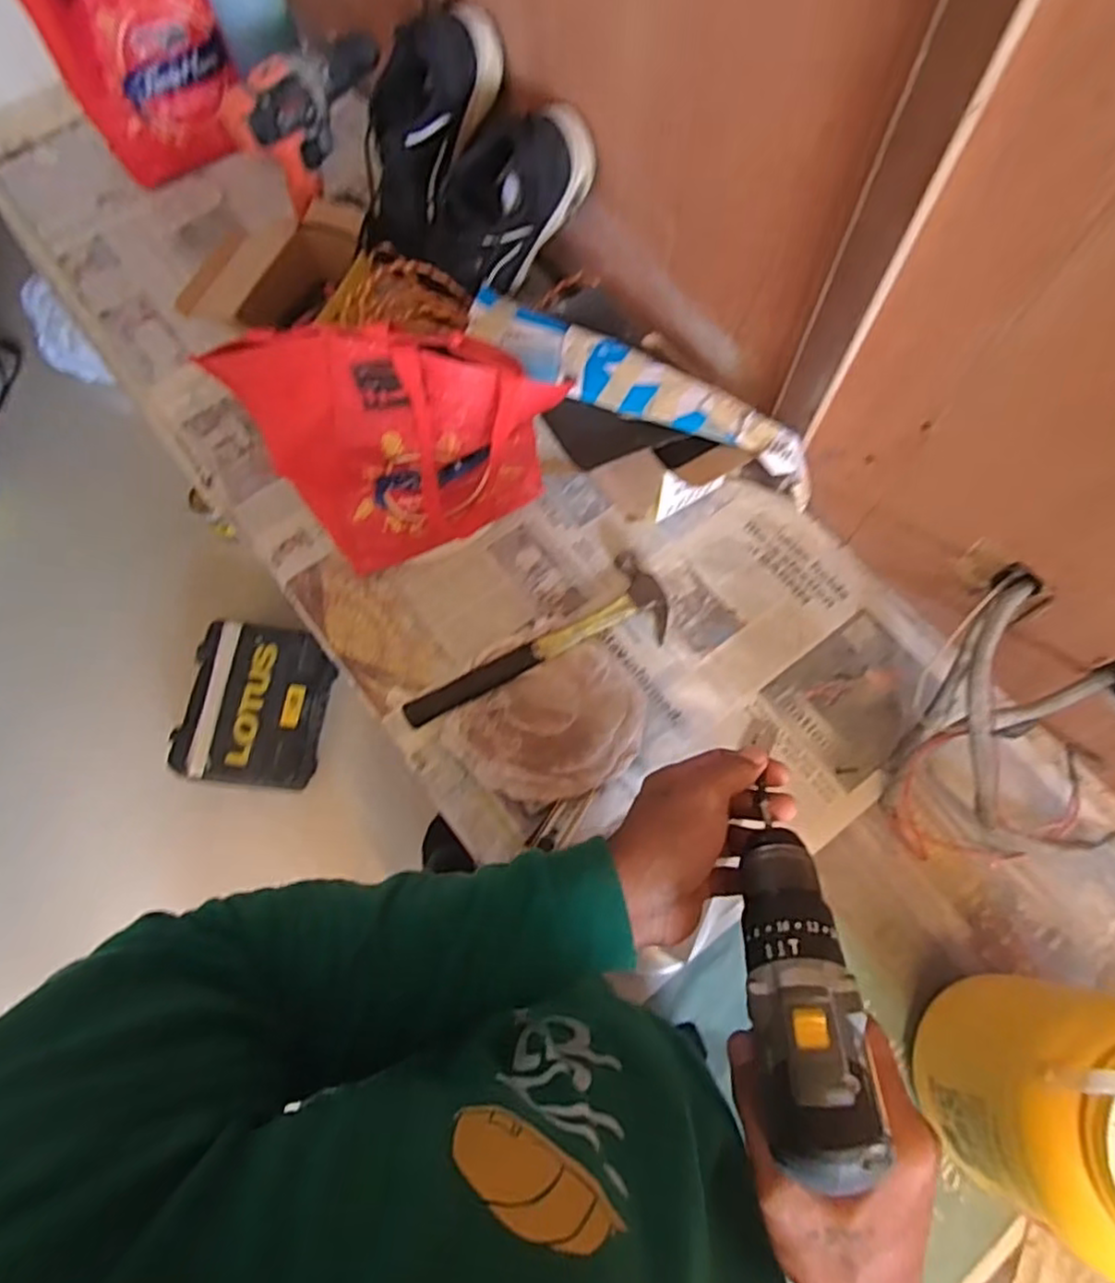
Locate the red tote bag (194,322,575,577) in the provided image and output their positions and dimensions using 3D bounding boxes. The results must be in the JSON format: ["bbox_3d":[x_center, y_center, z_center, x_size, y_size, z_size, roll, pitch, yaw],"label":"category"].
[{"bbox_3d":[-0.144,-0.192,0.697,0.293,0.233,0.146,-15,70,-5],"label":"red tote bag"}]

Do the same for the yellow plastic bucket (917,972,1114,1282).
[{"bbox_3d":[0.366,0.314,0.450,0.149,0.263,0.156,0,69,1],"label":"yellow plastic bucket"}]

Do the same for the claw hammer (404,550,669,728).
[{"bbox_3d":[-0.019,0.009,0.707,0.290,0.028,0.091,-29,71,-10],"label":"claw hammer"}]

